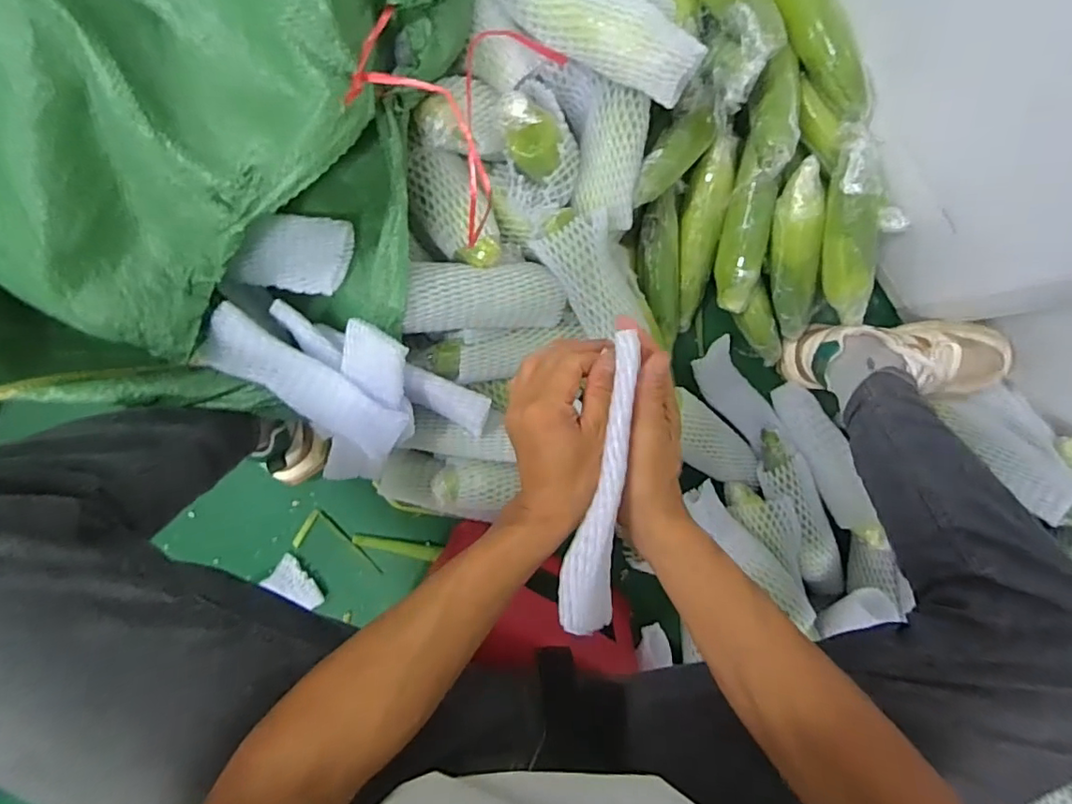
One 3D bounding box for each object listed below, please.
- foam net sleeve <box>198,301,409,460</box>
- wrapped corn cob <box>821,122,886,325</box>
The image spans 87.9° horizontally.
[{"bbox_3d":[-0.240,-0.017,0.586,0.214,0.044,0.073,33,90,-4],"label":"foam net sleeve"},{"bbox_3d":[0.388,-0.207,0.678,0.063,0.059,0.230,-16,118,-3],"label":"wrapped corn cob"}]

